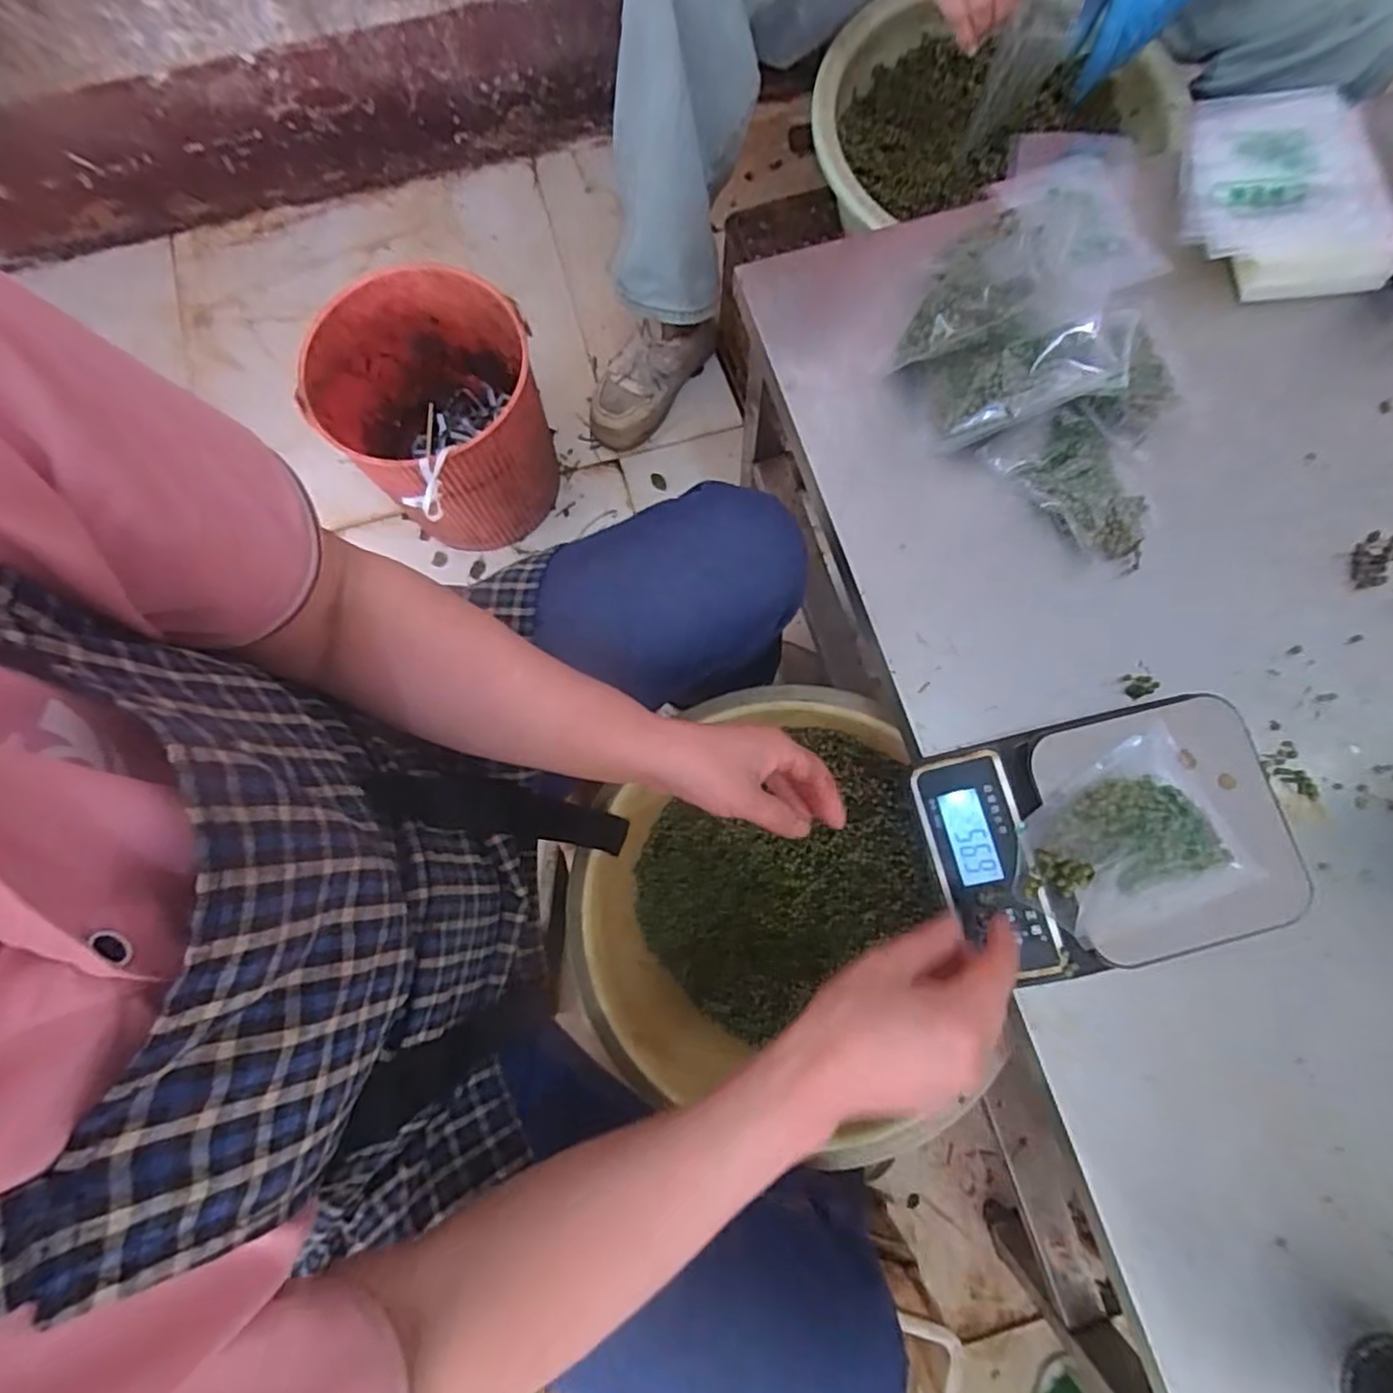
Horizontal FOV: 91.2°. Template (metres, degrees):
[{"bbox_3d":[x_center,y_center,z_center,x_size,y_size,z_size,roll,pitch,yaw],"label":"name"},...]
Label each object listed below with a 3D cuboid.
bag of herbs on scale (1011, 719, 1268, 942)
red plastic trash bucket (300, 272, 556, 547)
[{"bbox_3d":[0.258,0.086,0.405,0.133,0.043,0.094,-24,80,-3],"label":"bag of herbs on scale"},{"bbox_3d":[-0.319,-0.361,0.895,0.257,0.252,0.249,0,80,1],"label":"red plastic trash bucket"}]

